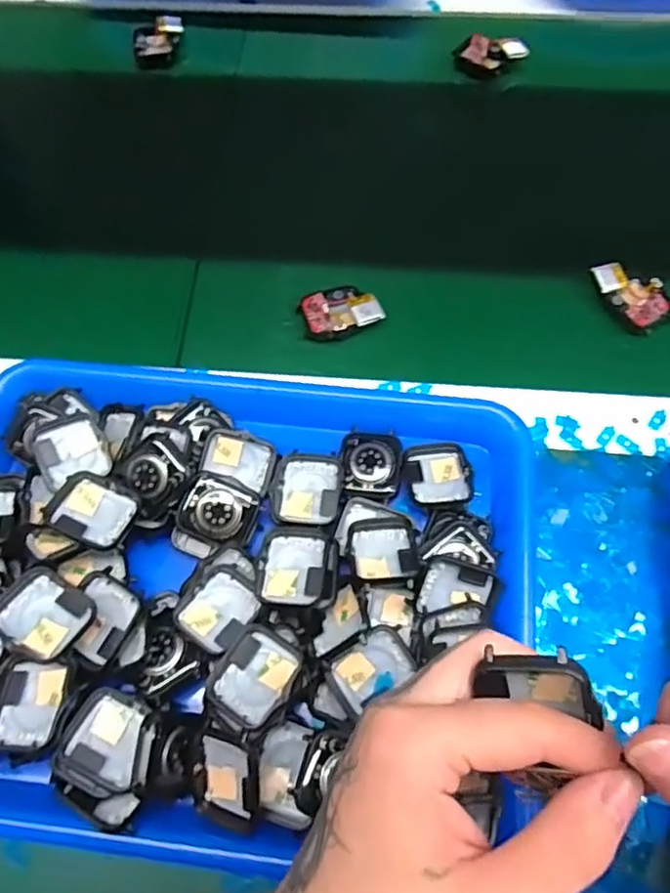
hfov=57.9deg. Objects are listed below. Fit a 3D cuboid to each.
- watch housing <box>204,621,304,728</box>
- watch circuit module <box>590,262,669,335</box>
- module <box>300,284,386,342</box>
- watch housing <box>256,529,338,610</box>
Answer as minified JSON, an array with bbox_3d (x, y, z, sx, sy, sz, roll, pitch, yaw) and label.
[{"bbox_3d":[-0.040,0.114,0.301,0.037,0.015,0.043,29,71,14],"label":"watch housing"},{"bbox_3d":[0.207,-0.106,0.421,0.036,0.017,0.057,-37,70,-12],"label":"watch circuit module"},{"bbox_3d":[0.004,-0.094,0.418,0.052,0.010,0.039,-20,64,-8],"label":"module"},{"bbox_3d":[-0.019,0.065,0.327,0.042,0.016,0.041,6,67,5],"label":"watch housing"}]

